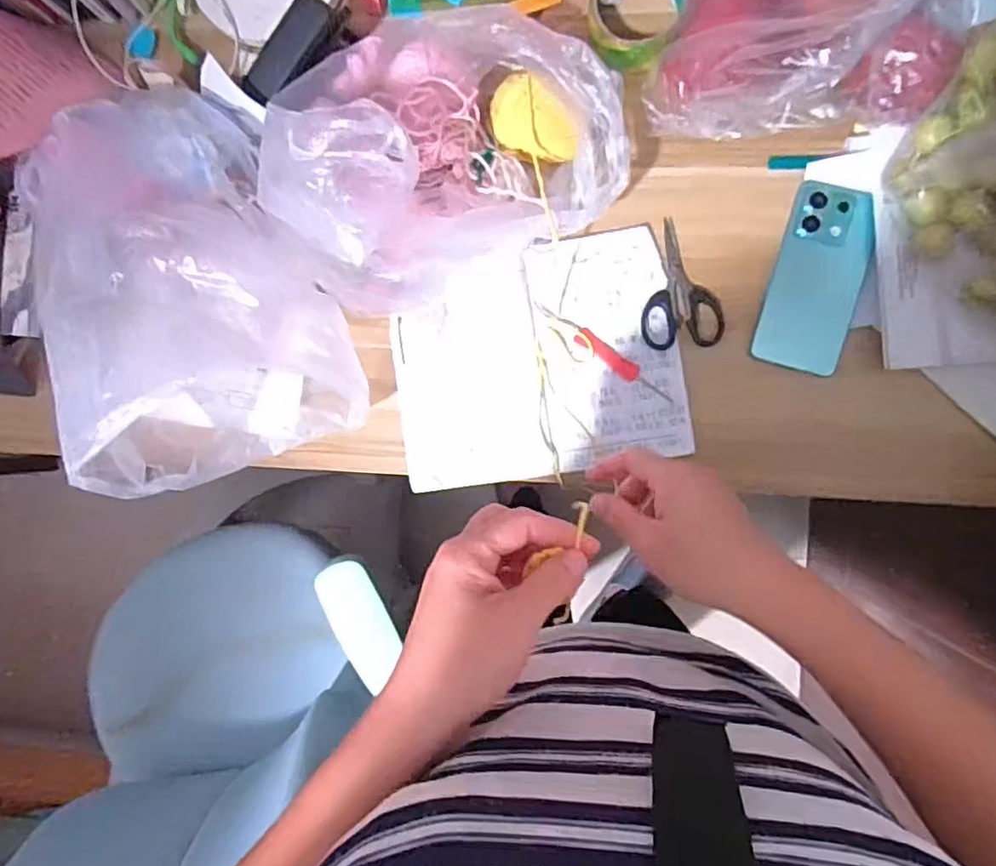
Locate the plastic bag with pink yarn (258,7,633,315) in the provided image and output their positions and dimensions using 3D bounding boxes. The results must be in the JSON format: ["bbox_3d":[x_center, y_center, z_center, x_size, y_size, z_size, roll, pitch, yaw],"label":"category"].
[{"bbox_3d":[-0.048,-0.243,0.504,0.283,0.169,0.212,-18,88,7],"label":"plastic bag with pink yarn"}]

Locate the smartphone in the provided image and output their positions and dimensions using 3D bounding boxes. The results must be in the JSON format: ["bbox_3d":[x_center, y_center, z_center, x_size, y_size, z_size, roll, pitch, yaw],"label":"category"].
[{"bbox_3d":[0.280,-0.135,0.553,0.074,0.012,0.161,16,92,7],"label":"smartphone"}]

